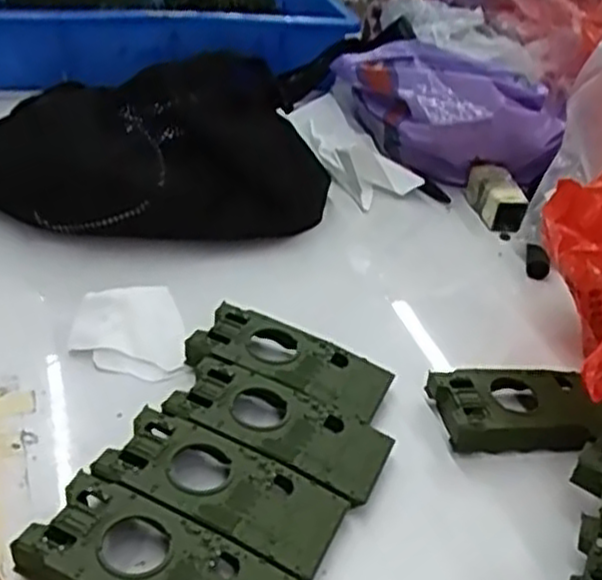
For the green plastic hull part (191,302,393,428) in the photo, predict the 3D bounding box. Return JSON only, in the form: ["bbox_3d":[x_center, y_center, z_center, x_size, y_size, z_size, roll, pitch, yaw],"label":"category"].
[{"bbox_3d":[-0.006,0.040,0.411,0.103,0.018,0.049,16,36,12],"label":"green plastic hull part"}]

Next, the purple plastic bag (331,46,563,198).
[{"bbox_3d":[0.121,-0.157,0.648,0.122,0.087,0.172,-10,39,-23],"label":"purple plastic bag"}]

